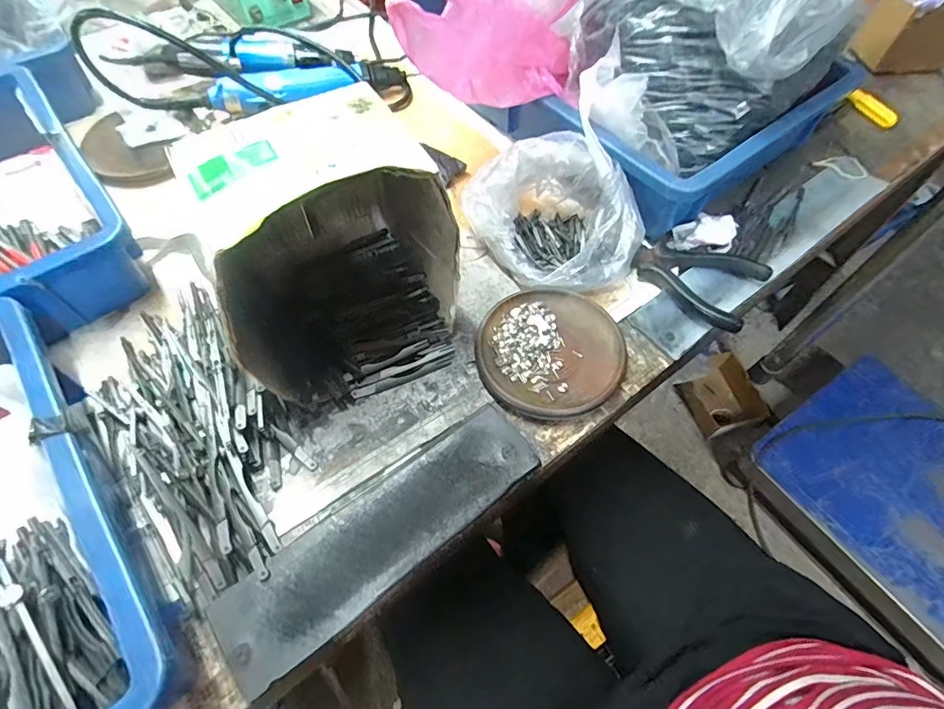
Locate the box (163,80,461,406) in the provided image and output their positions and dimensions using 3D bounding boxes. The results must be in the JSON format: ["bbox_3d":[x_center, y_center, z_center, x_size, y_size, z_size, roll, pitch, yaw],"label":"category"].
[{"bbox_3d":[-0.092,-0.066,0.317,0.144,0.158,0.116,-24,62,-15],"label":"box"}]

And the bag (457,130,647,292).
[{"bbox_3d":[0.075,-0.123,0.406,0.117,0.075,0.134,-38,66,-22],"label":"bag"}]

